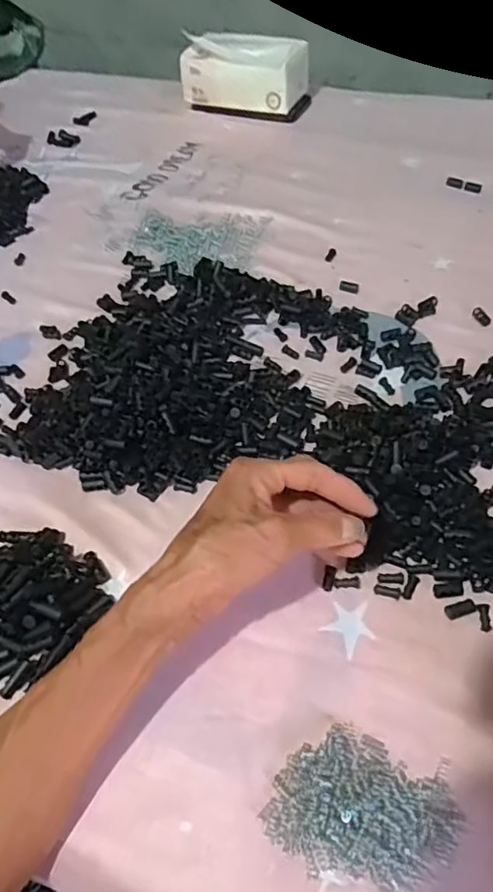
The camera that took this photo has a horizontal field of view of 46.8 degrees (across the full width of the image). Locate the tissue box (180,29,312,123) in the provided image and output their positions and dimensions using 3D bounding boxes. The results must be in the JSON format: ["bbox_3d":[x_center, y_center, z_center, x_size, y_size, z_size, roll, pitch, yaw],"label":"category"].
[{"bbox_3d":[-0.002,-0.533,0.816,0.170,0.081,0.084,20,58,18],"label":"tissue box"}]

